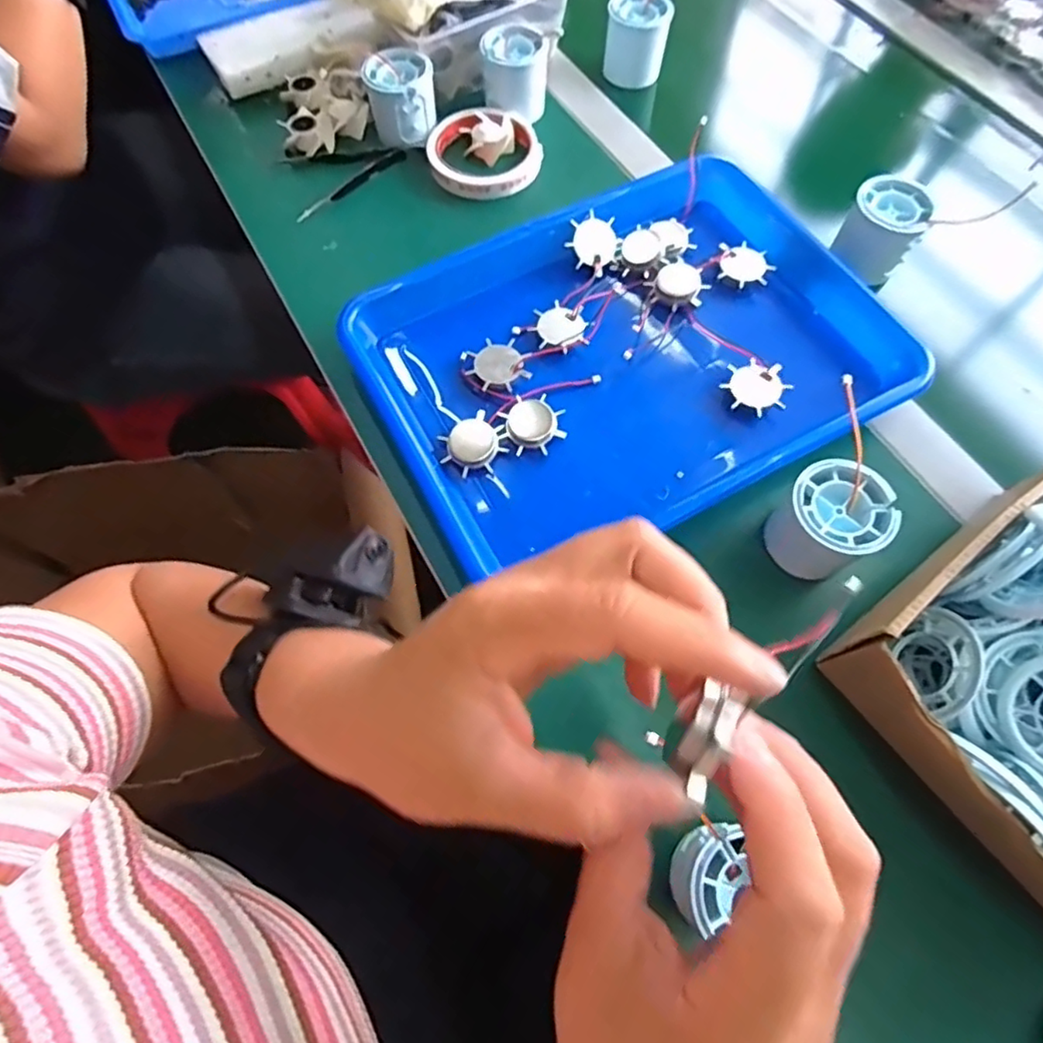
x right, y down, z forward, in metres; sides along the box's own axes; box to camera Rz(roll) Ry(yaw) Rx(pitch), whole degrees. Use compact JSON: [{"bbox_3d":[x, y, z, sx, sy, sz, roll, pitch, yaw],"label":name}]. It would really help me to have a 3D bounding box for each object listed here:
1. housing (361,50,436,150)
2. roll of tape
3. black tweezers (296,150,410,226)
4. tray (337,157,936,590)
[{"bbox_3d":[-0.099,-0.351,0.499,0.053,0.044,0.055,0,67,-1],"label":"housing"},{"bbox_3d":[-0.031,-0.309,0.502,0.091,0.019,0.089,0,67,-1],"label":"roll of tape"},{"bbox_3d":[-0.141,-0.278,0.495,0.107,0.012,0.013,-38,72,-16],"label":"black tweezers"},{"bbox_3d":[0.072,-0.119,0.413,0.335,0.035,0.248,-24,69,-11],"label":"tray"}]

